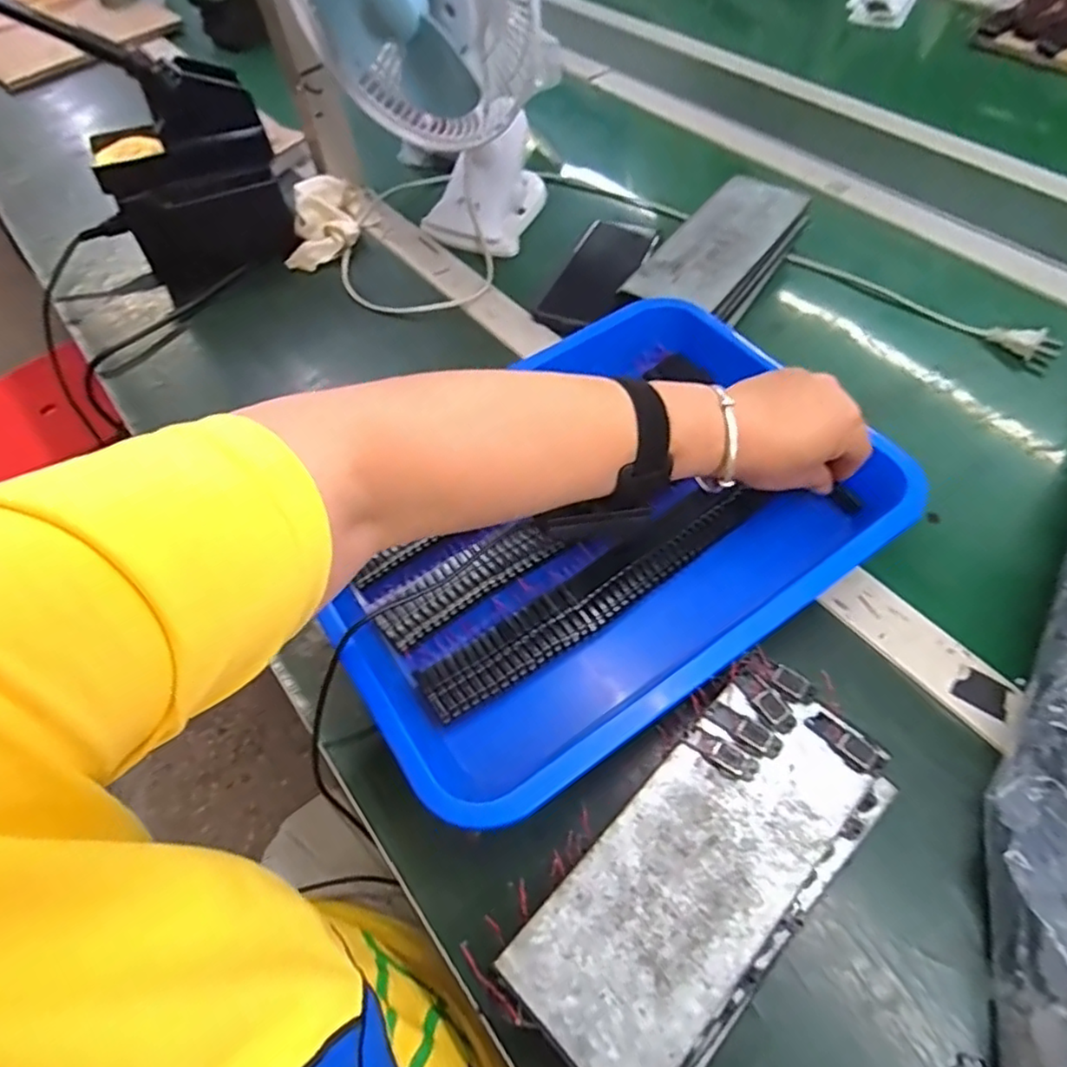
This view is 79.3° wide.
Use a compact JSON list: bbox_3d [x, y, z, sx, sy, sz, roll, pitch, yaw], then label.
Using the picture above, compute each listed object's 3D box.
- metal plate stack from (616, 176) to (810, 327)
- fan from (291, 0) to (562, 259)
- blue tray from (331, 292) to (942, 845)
[{"bbox_3d":[0.169,-0.252,0.587,0.092,0.041,0.192,30,64,21],"label":"metal plate stack"},{"bbox_3d":[-0.078,-0.417,0.540,0.203,0.314,0.162,34,73,11],"label":"fan"},{"bbox_3d":[0.052,-0.007,0.428,0.374,0.049,0.238,-32,60,-16],"label":"blue tray"}]

